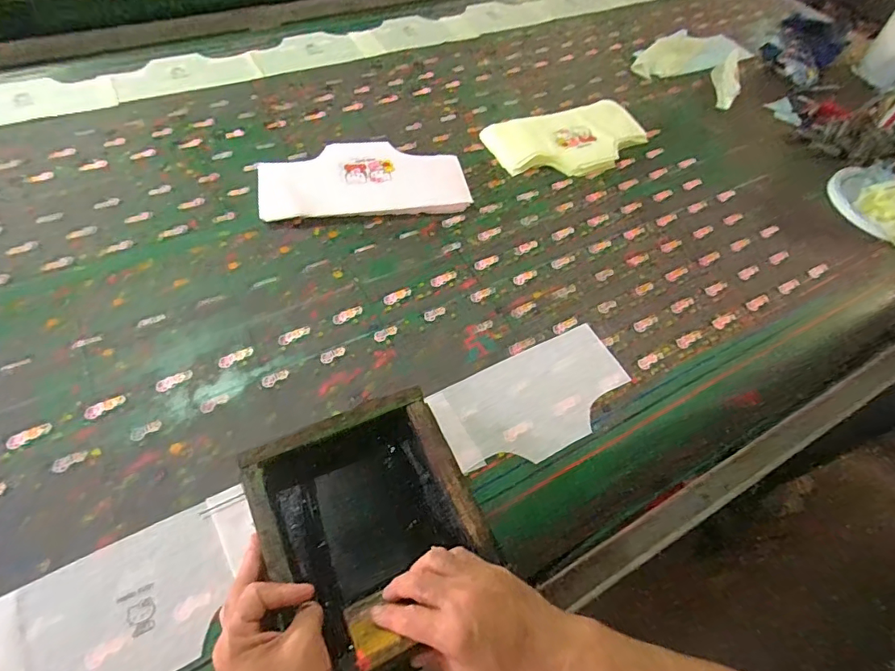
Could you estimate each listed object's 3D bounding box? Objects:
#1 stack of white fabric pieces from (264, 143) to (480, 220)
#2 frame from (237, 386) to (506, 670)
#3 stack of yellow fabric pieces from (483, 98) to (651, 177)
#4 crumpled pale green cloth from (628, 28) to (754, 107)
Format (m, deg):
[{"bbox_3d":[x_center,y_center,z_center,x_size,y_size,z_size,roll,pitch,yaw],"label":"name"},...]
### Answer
[{"bbox_3d":[-0.140,-0.268,0.835,0.333,0.020,0.163,-6,54,-10],"label":"stack of white fabric pieces"},{"bbox_3d":[-0.074,0.201,0.512,0.206,0.061,0.249,-20,58,-19],"label":"frame"},{"bbox_3d":[0.241,-0.376,0.950,0.323,0.025,0.182,-22,58,-20],"label":"stack of yellow fabric pieces"},{"bbox_3d":[0.584,-0.659,1.167,0.230,0.027,0.319,27,55,14],"label":"crumpled pale green cloth"}]

